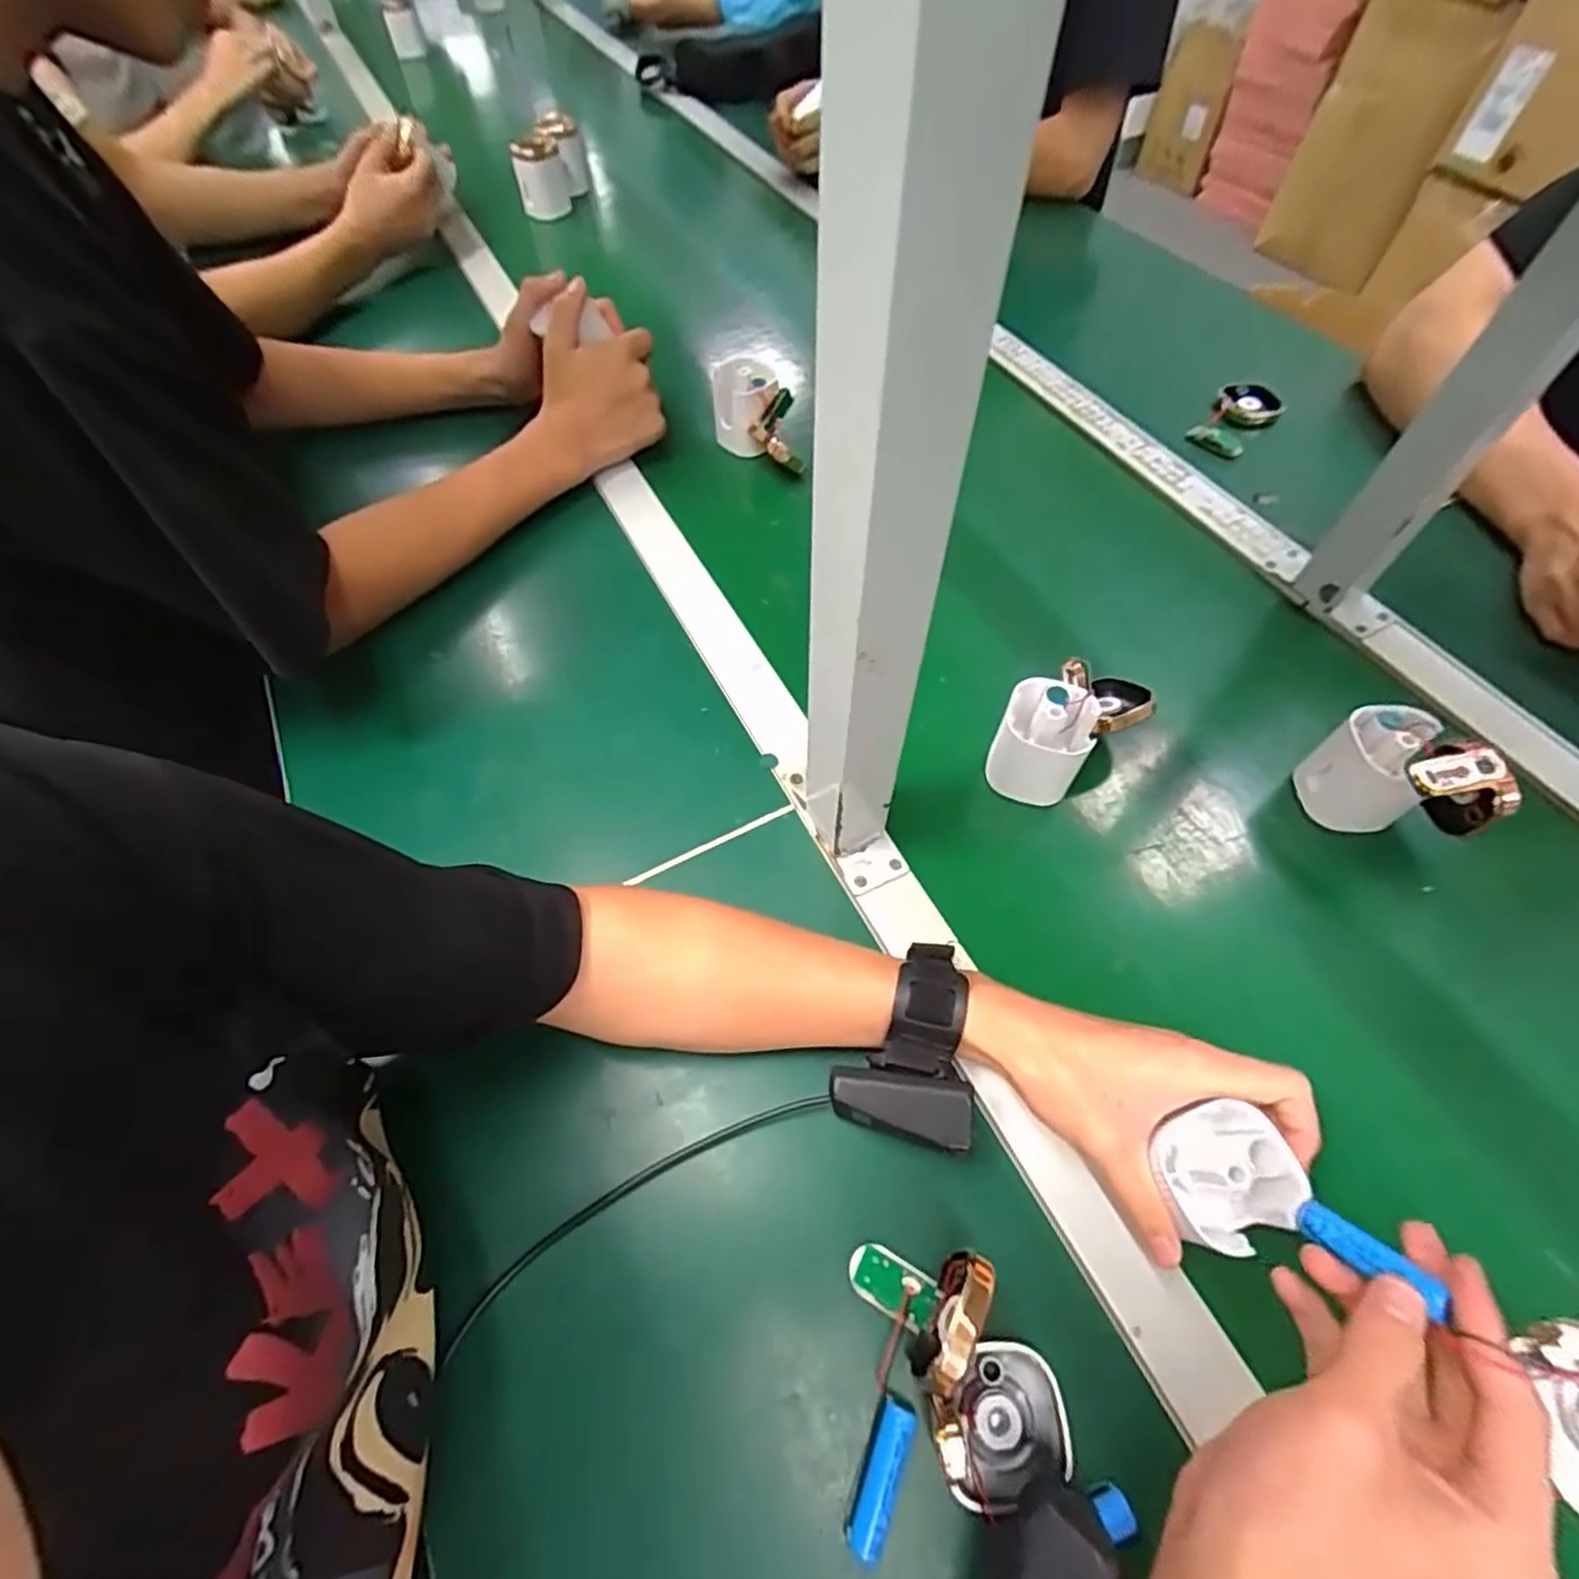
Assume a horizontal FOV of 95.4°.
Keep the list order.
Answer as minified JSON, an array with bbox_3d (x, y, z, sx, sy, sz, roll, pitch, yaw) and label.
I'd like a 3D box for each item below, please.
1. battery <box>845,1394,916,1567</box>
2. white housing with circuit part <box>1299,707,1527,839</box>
[{"bbox_3d":[0.038,0.283,0.297,0.014,0.012,0.053,19,61,13],"label":"battery"},{"bbox_3d":[0.373,-0.002,0.442,0.054,0.078,0.082,-16,59,-8],"label":"white housing with circuit part"}]

